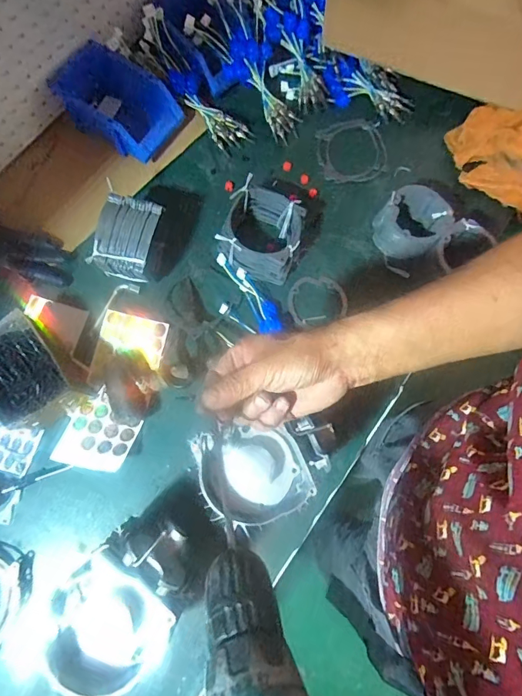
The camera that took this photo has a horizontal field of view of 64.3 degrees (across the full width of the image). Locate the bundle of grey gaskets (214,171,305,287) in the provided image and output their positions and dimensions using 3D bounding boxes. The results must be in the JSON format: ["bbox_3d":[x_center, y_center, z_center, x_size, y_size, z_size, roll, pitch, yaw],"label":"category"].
[{"bbox_3d":[0.004,-0.185,0.672,0.121,0.069,0.122,21,74,4],"label":"bundle of grey gaskets"}]

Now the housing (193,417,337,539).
[{"bbox_3d":[0.005,0.132,0.456,0.138,0.042,0.107,-15,74,-6],"label":"housing"}]

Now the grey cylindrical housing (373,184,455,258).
[{"bbox_3d":[0.248,-0.205,0.690,0.111,0.072,0.094,30,75,7],"label":"grey cylindrical housing"}]

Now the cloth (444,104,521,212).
[{"bbox_3d":[0.471,-0.376,0.766,0.207,0.091,0.248,38,76,9],"label":"cloth"}]

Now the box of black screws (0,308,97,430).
[{"bbox_3d":[-0.332,0.043,0.605,0.106,0.110,0.136,-40,78,-12],"label":"box of black screws"}]

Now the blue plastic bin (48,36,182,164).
[{"bbox_3d":[-0.234,-0.402,0.680,0.176,0.091,0.128,30,75,7],"label":"blue plastic bin"}]

